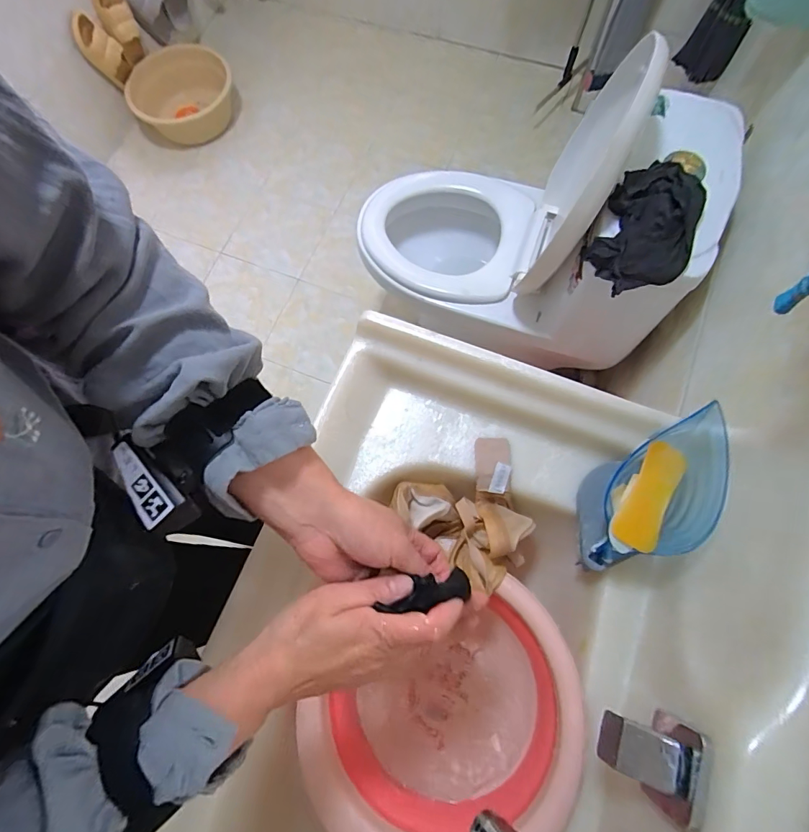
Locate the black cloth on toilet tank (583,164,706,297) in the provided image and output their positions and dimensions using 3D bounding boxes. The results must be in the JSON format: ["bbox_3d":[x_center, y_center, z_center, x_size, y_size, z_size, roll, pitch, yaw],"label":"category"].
[{"bbox_3d":[0.384,-0.294,0.704,0.144,0.080,0.195,27,77,9],"label":"black cloth on toilet tank"}]

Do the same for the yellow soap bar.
[{"bbox_3d":[0.221,0.072,0.404,0.037,0.015,0.097,26,76,9],"label":"yellow soap bar"}]

